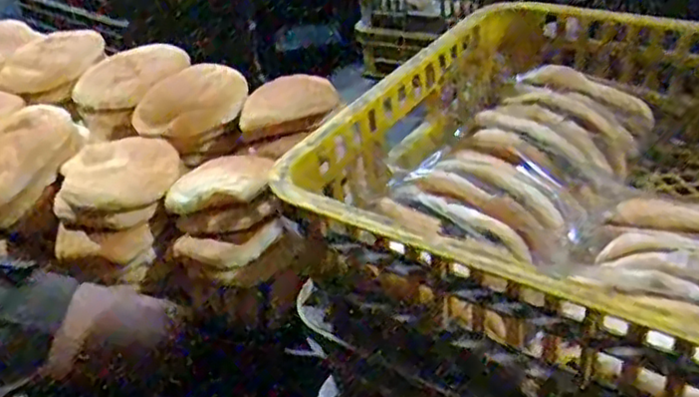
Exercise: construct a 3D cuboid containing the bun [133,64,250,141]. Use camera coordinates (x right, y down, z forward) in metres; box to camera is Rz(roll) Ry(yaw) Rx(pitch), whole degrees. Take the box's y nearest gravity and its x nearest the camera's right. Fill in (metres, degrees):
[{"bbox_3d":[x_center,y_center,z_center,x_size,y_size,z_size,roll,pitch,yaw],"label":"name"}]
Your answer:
[{"bbox_3d":[-0.215,-0.132,0.954,0.157,0.080,0.071,-12,35,-11],"label":"bun"}]

